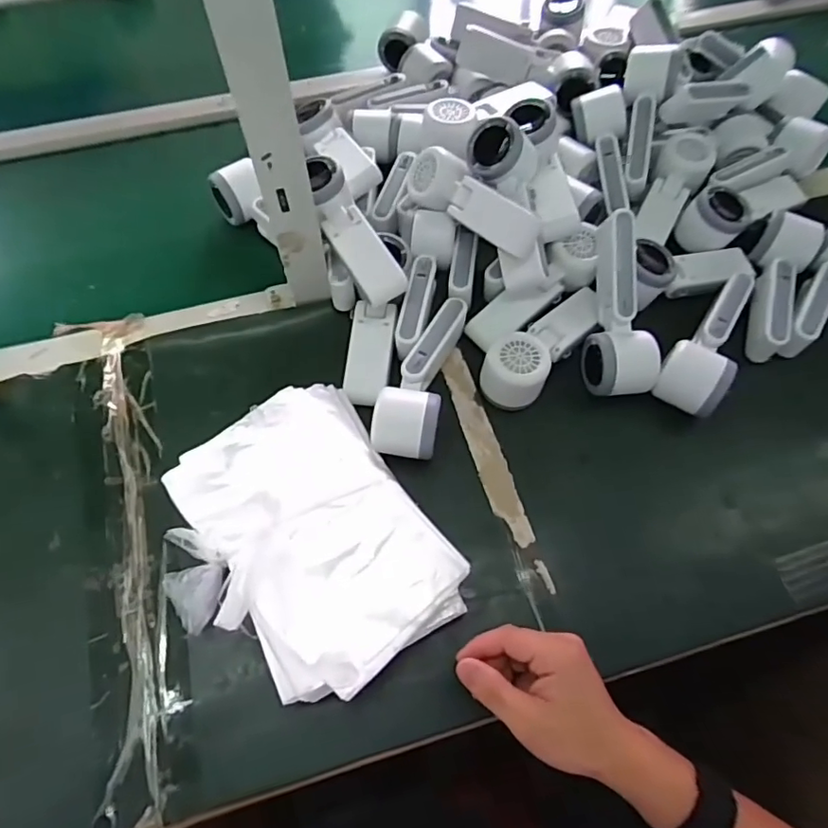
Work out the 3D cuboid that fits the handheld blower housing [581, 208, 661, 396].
[{"bbox_3d":[0.190,-0.101,0.527,0.056,0.050,0.165,-2,84,-3],"label":"handheld blower housing"}]

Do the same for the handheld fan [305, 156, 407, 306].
[{"bbox_3d":[-0.057,-0.170,0.535,0.054,0.060,0.152,-20,67,-11],"label":"handheld fan"}]

